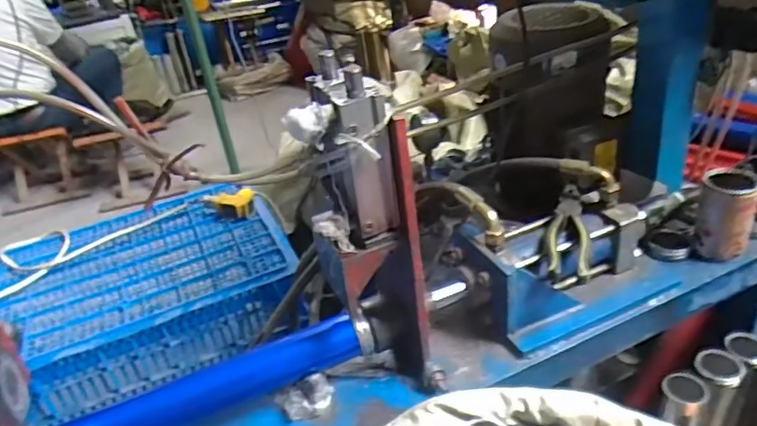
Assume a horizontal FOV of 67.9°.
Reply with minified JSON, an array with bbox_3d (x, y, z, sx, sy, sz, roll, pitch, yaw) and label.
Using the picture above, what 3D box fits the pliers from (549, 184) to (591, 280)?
[{"bbox_3d":[0.239,0.017,0.707,0.044,0.016,0.192,2,33,16],"label":"pliers"}]

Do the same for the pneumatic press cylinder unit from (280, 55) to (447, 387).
[{"bbox_3d":[-0.004,0.031,0.577,0.101,0.341,0.090,-6,32,2],"label":"pneumatic press cylinder unit"}]

